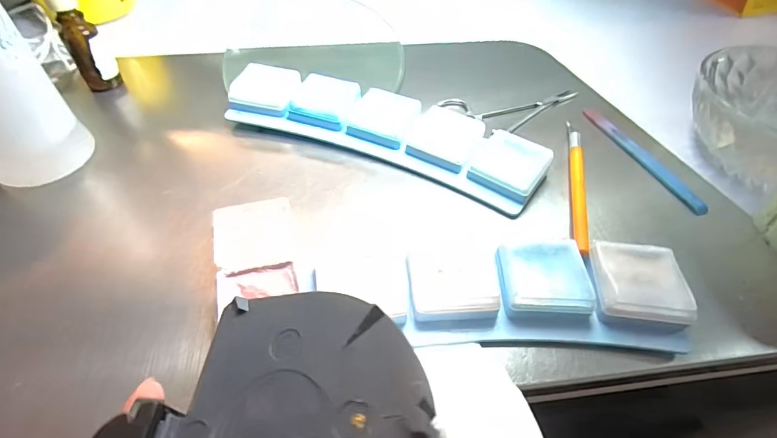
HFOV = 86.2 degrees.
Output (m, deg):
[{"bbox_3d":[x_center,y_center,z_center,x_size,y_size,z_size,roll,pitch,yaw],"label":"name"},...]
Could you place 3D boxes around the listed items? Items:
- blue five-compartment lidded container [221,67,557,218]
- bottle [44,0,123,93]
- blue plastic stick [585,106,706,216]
[{"bbox_3d":[-0.003,-0.065,0.289,0.220,0.022,0.062,19,51,15],"label":"blue five-compartment lidded container"},{"bbox_3d":[-0.229,-0.136,0.309,0.025,0.068,0.022,-27,55,-23],"label":"bottle"},{"bbox_3d":[0.177,-0.045,0.292,0.009,0.009,0.112,-16,51,-14],"label":"blue plastic stick"}]

